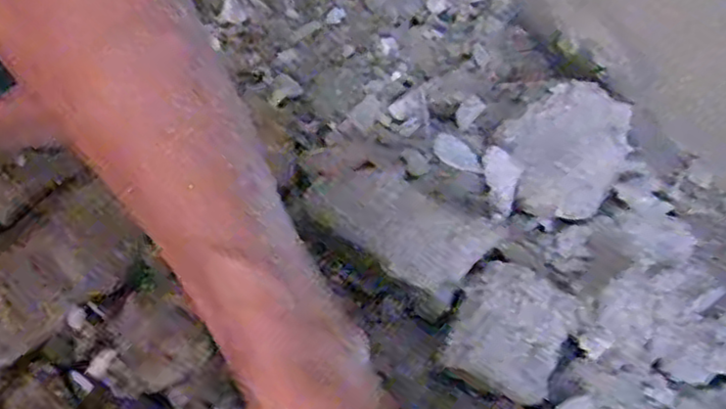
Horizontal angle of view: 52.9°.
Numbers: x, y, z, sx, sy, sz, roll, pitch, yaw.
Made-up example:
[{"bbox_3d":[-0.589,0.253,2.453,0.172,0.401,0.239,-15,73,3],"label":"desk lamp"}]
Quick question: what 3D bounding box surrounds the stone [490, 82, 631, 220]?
[{"bbox_3d":[0.116,-0.030,0.412,0.073,0.016,0.076,-32,54,8],"label":"stone"}]

